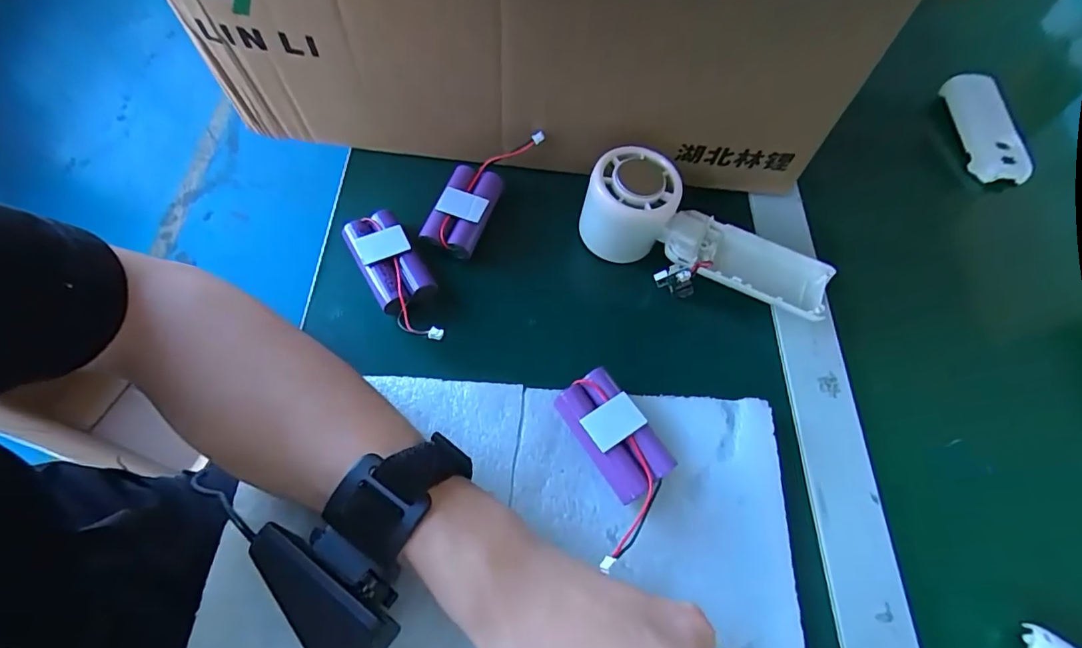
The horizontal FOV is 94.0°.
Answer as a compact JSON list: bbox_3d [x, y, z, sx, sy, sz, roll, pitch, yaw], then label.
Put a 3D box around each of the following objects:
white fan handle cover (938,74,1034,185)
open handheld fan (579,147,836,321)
[{"bbox_3d":[0.380,-0.169,0.429,0.041,0.027,0.102,5,63,-2],"label":"white fan handle cover"},{"bbox_3d":[0.104,-0.052,0.320,0.165,0.052,0.070,27,64,10],"label":"open handheld fan"}]

